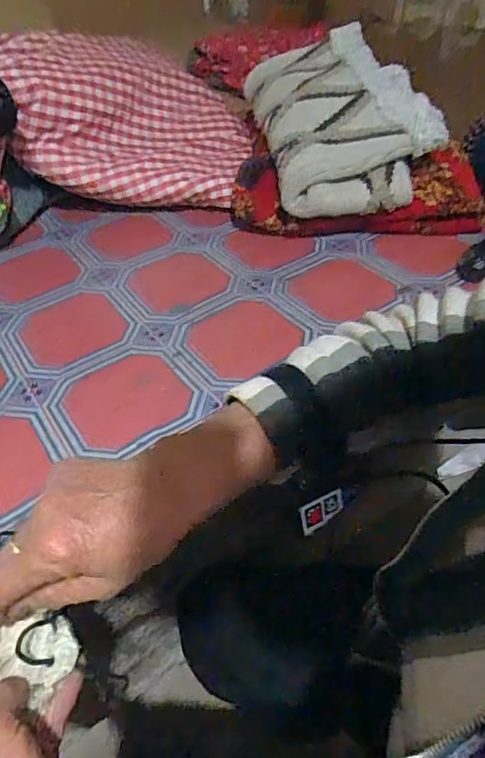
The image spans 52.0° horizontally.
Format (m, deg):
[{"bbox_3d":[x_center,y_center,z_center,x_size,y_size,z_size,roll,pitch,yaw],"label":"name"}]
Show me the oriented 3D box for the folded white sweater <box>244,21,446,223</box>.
[{"bbox_3d":[0.152,-0.439,0.808,0.273,0.067,0.420,-8,59,9],"label":"folded white sweater"}]

